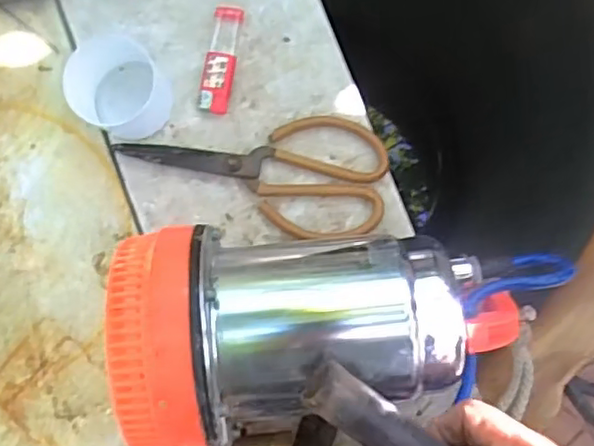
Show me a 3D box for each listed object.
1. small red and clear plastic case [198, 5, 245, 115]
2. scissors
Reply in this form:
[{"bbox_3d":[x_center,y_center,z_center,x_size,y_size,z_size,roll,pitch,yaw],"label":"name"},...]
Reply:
[{"bbox_3d":[-0.059,-0.128,0.491,0.023,0.014,0.085,8,87,7],"label":"small red and clear plastic case"},{"bbox_3d":[-0.035,-0.038,0.480,0.204,0.015,0.090,4,86,6],"label":"scissors"}]

